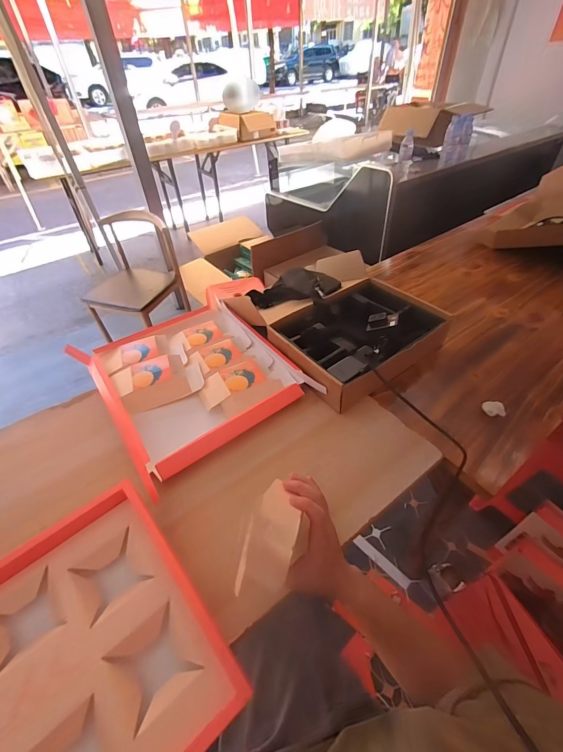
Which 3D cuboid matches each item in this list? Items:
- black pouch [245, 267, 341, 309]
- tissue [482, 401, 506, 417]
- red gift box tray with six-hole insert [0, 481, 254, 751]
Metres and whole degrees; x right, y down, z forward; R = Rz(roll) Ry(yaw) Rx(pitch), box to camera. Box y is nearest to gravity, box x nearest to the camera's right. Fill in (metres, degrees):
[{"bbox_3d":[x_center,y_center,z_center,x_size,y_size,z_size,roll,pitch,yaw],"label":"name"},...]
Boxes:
[{"bbox_3d":[0.039,-0.264,0.999,0.143,0.080,0.285,-40,29,-30],"label":"black pouch"},{"bbox_3d":[0.429,0.068,0.673,0.041,0.016,0.032,1,45,5],"label":"tissue"},{"bbox_3d":[-0.271,0.338,0.370,0.352,0.060,0.344,-34,52,-26],"label":"red gift box tray with six-hole insert"}]

